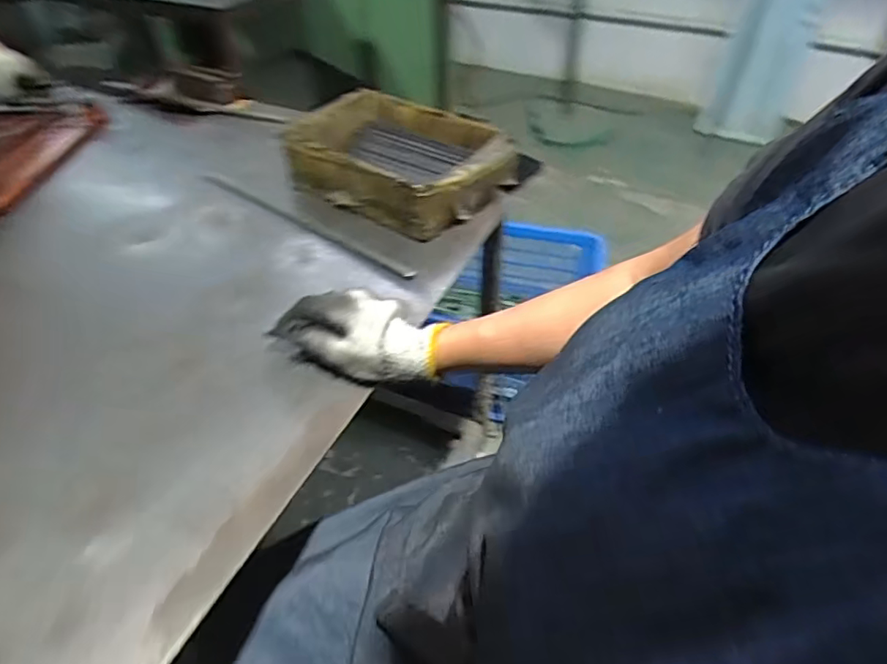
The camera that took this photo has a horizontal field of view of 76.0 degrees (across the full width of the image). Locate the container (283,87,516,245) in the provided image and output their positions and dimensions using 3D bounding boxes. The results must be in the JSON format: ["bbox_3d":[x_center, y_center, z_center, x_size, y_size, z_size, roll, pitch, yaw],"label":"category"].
[{"bbox_3d":[-0.051,-0.222,0.729,0.258,0.091,0.192,27,49,23],"label":"container"}]

